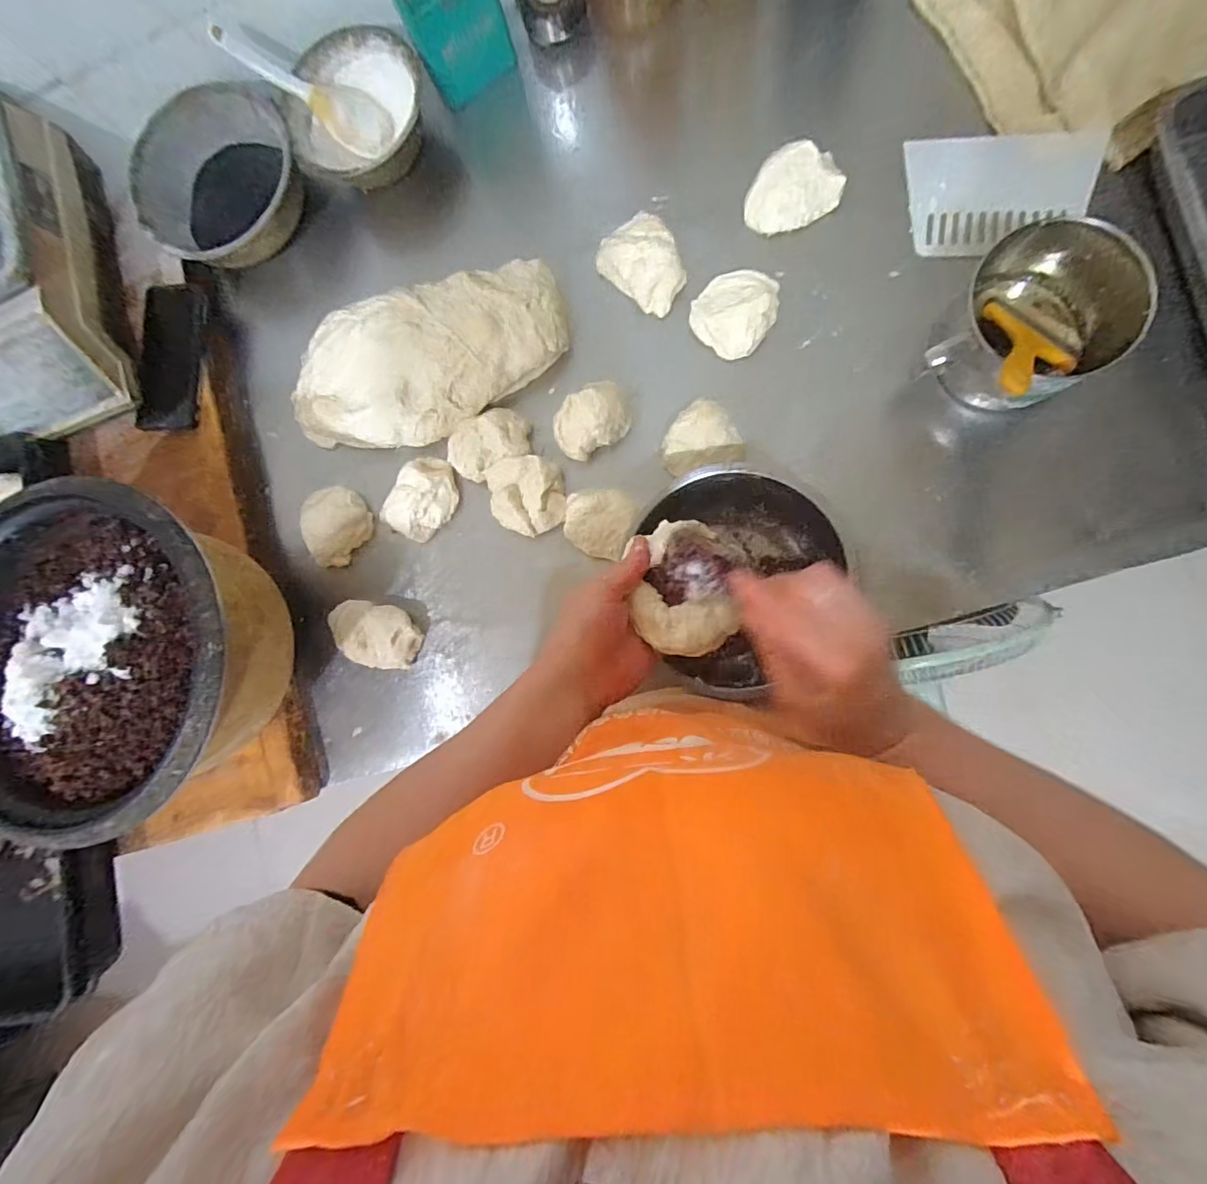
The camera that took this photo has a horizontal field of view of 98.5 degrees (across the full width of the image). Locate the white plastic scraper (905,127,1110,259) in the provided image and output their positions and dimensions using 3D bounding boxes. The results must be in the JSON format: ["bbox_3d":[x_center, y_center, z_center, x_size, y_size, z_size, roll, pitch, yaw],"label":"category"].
[{"bbox_3d":[0.376,-0.378,0.492,0.158,0.006,0.107,0,93,11],"label":"white plastic scraper"}]

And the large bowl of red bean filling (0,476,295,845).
[{"bbox_3d":[-0.456,0.067,0.489,0.323,0.125,0.301,-3,87,9],"label":"large bowl of red bean filling"}]

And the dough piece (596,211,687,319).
[{"bbox_3d":[0.045,-0.345,0.537,0.094,0.033,0.073,43,94,9],"label":"dough piece"}]

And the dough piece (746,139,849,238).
[{"bbox_3d":[0.187,-0.400,0.513,0.090,0.034,0.060,-9,86,9],"label":"dough piece"}]

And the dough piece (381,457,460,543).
[{"bbox_3d":[-0.192,-0.100,0.550,0.061,0.028,0.086,29,92,10],"label":"dough piece"}]

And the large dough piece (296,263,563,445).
[{"bbox_3d":[-0.192,-0.245,0.554,0.305,0.054,0.154,-11,85,9],"label":"large dough piece"}]

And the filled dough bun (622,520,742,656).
[{"bbox_3d":[0.065,-0.005,0.398,0.078,0.040,0.099,-8,86,9],"label":"filled dough bun"}]

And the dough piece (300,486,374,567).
[{"bbox_3d":[-0.292,-0.074,0.565,0.069,0.035,0.081,-26,83,7],"label":"dough piece"}]

